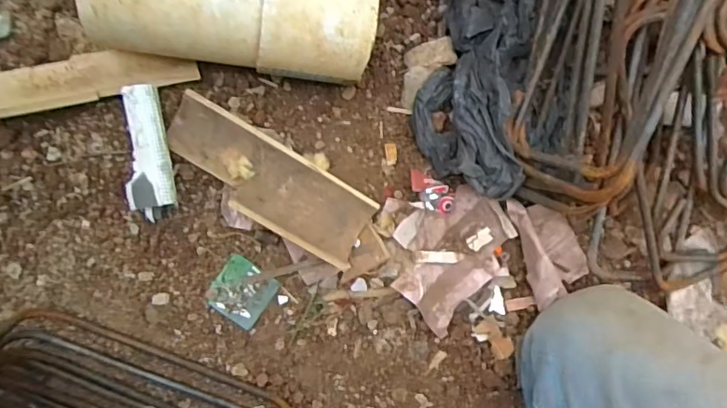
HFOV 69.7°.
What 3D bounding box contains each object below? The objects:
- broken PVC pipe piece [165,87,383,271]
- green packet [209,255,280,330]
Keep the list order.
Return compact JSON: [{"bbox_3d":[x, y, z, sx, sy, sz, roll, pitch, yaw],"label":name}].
[{"bbox_3d":[-0.081,-0.019,0.448,0.186,0.016,0.065,31,87,-6],"label":"broken PVC pipe piece"},{"bbox_3d":[-0.108,0.079,0.463,0.049,0.007,0.050,37,87,-6],"label":"green packet"}]

